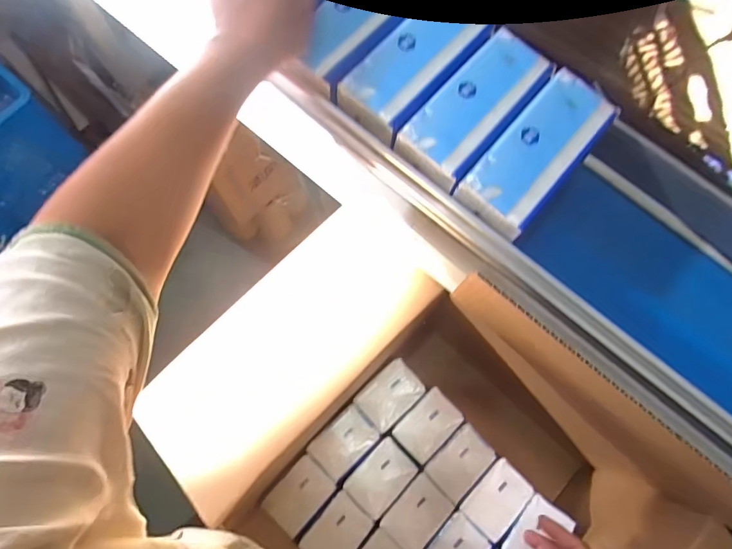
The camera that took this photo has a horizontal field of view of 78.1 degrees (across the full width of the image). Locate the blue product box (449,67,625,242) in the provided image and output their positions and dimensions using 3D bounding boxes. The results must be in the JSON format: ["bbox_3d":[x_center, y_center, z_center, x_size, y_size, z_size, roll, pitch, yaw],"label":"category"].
[{"bbox_3d":[0.139,-0.100,0.364,0.061,0.025,0.142,39,76,10],"label":"blue product box"}]

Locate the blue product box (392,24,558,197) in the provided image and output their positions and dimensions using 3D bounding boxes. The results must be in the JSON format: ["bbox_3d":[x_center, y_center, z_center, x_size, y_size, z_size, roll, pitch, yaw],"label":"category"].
[{"bbox_3d":[0.092,-0.138,0.377,0.062,0.027,0.139,41,77,10],"label":"blue product box"}]

